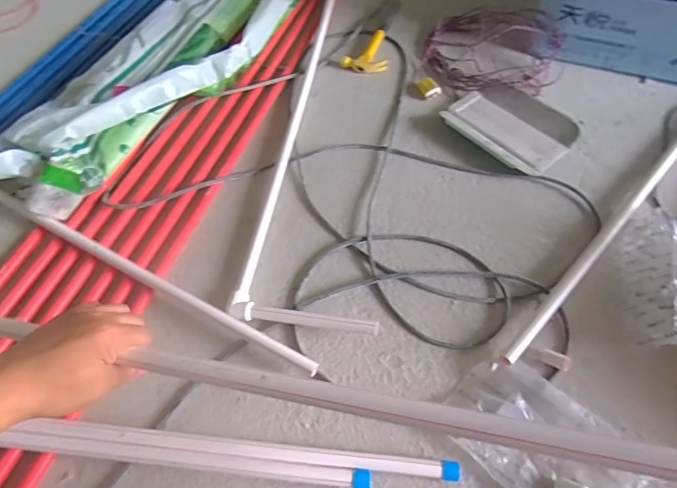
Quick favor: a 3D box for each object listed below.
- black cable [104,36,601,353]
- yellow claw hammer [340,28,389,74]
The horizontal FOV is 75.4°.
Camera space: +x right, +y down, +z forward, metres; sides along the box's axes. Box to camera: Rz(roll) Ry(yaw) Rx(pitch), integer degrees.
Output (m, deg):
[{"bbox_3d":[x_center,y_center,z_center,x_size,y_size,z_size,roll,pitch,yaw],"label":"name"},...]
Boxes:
[{"bbox_3d":[0.045,-0.081,0.800,0.663,0.040,0.640,-35,61,-19],"label":"black cable"},{"bbox_3d":[0.064,-0.461,1.051,0.109,0.025,0.144,3,56,4],"label":"yellow claw hammer"}]

